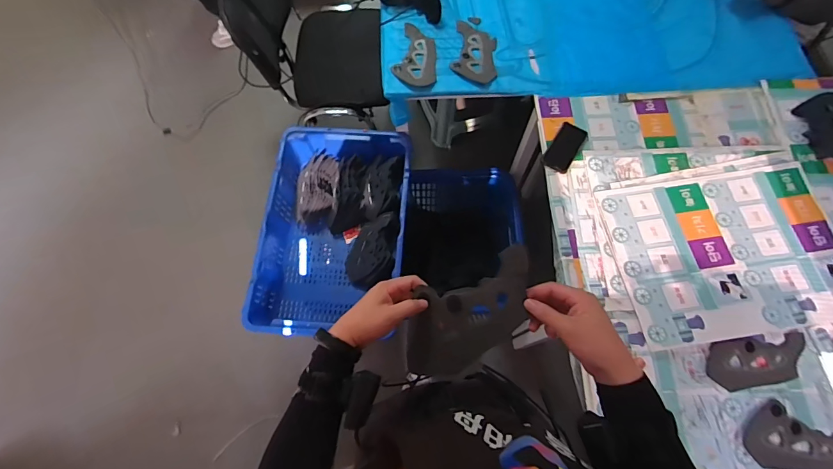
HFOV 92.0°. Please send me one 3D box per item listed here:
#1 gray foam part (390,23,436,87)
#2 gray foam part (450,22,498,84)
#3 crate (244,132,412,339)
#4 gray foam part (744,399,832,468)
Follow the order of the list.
[{"bbox_3d":[0.002,-0.504,1.137,0.122,0.030,0.184,10,70,3],"label":"gray foam part"},{"bbox_3d":[0.170,-0.523,1.152,0.125,0.028,0.228,10,70,2],"label":"gray foam part"},{"bbox_3d":[-0.250,-0.006,1.280,0.422,0.184,0.656,4,70,2],"label":"crate"},{"bbox_3d":[0.804,0.429,0.847,0.231,0.025,0.126,7,69,2],"label":"gray foam part"}]

